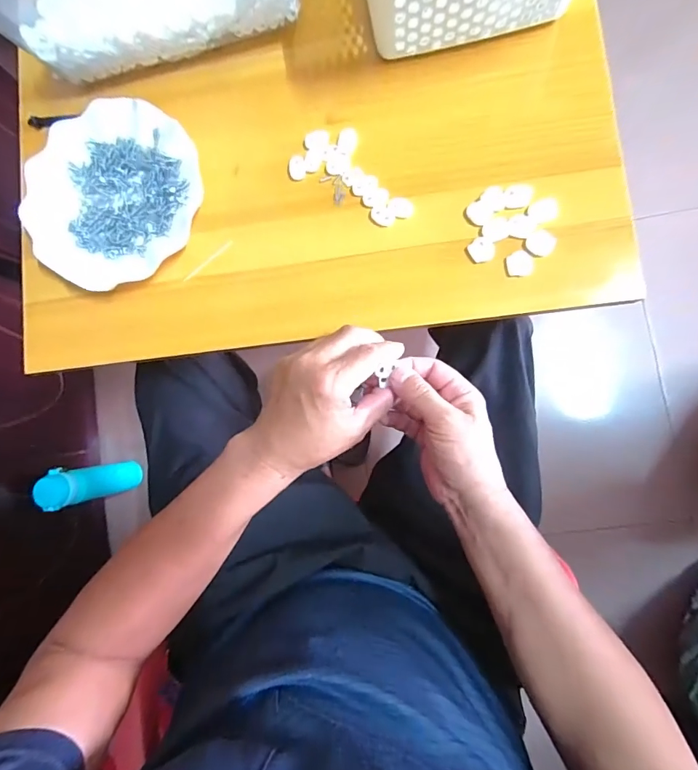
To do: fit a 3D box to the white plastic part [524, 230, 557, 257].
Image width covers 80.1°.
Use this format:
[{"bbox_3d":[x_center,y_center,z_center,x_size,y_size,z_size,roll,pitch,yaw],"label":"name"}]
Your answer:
[{"bbox_3d":[0.171,-0.127,0.370,0.024,0.005,0.022,-1,85,7],"label":"white plastic part"}]

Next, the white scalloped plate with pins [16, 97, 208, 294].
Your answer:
[{"bbox_3d":[-0.237,-0.190,0.419,0.173,0.024,0.181,-1,85,7],"label":"white scalloped plate with pins"}]

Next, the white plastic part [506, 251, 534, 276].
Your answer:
[{"bbox_3d":[0.153,-0.109,0.372,0.023,0.004,0.023,-1,85,7],"label":"white plastic part"}]

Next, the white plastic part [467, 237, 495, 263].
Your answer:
[{"bbox_3d":[0.121,-0.123,0.380,0.022,0.008,0.020,-1,85,7],"label":"white plastic part"}]

